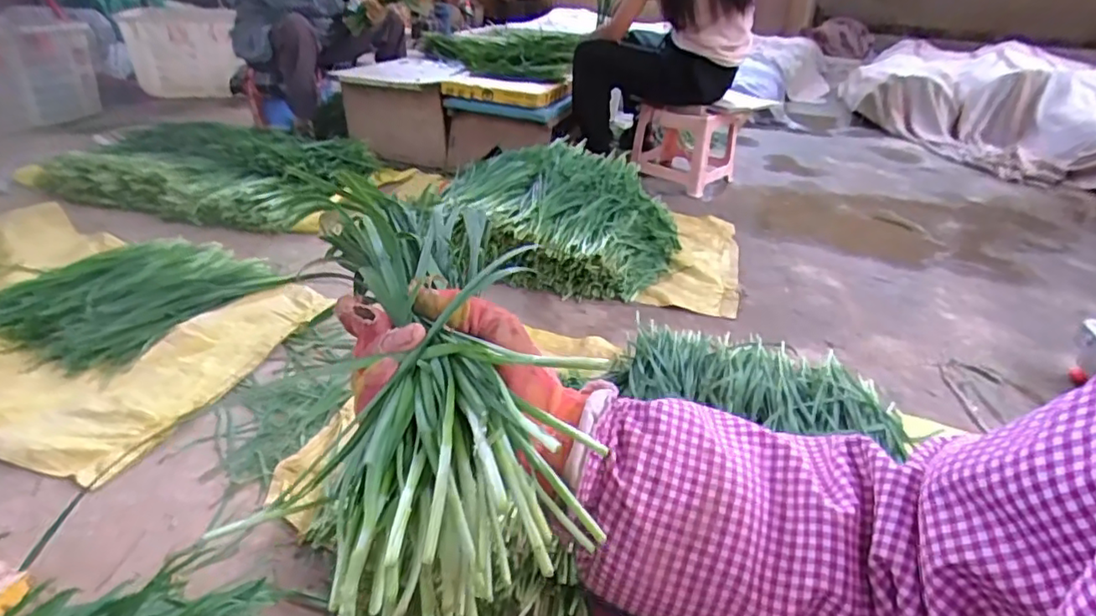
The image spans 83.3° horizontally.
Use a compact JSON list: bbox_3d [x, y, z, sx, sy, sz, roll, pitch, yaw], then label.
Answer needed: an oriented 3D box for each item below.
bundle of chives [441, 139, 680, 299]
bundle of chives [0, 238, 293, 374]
[{"bbox_3d":[0.051,-0.254,1.534,0.548,0.203,0.544,7,30,6],"label":"bundle of chives"},{"bbox_3d":[-0.797,-0.027,1.193,0.335,0.058,0.420,18,33,24],"label":"bundle of chives"}]

